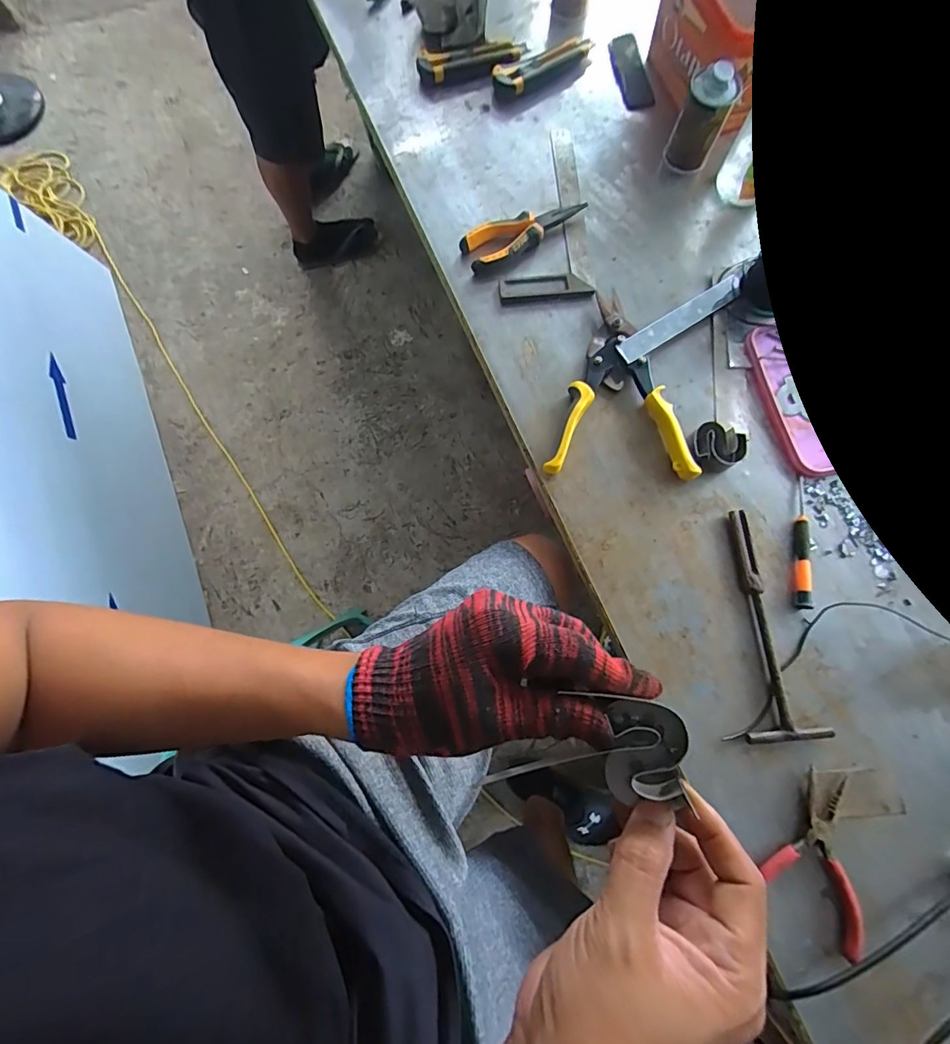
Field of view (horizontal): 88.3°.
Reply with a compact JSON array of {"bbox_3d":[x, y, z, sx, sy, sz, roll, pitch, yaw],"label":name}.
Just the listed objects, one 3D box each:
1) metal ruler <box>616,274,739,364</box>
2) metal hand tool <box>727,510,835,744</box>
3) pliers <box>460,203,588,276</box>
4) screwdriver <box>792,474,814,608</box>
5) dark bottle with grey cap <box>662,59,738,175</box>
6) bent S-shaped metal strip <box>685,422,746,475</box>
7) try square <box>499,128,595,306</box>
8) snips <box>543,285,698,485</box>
[{"bbox_3d":[0.240,-0.234,0.564,0.182,0.006,0.026,-32,87,-14],"label":"metal ruler"},{"bbox_3d":[0.293,0.098,0.487,0.069,0.012,0.222,-2,77,2],"label":"metal hand tool"},{"bbox_3d":[0.061,-0.354,0.590,0.157,0.020,0.057,-26,78,-4],"label":"pliers"},{"bbox_3d":[0.340,0.019,0.504,0.016,0.012,0.140,8,78,4],"label":"screwdriver"},{"bbox_3d":[0.266,-0.473,0.580,0.054,0.108,0.043,28,78,7],"label":"dark bottle with grey cap"},{"bbox_3d":[0.255,-0.077,0.520,0.052,0.028,0.044,13,78,5],"label":"bent S-shaped metal strip"},{"bbox_3d":[0.079,-0.385,0.605,0.109,0.010,0.255,-4,77,1],"label":"try square"},{"bbox_3d":[0.159,-0.155,0.541,0.151,0.028,0.213,3,77,3],"label":"snips"}]

